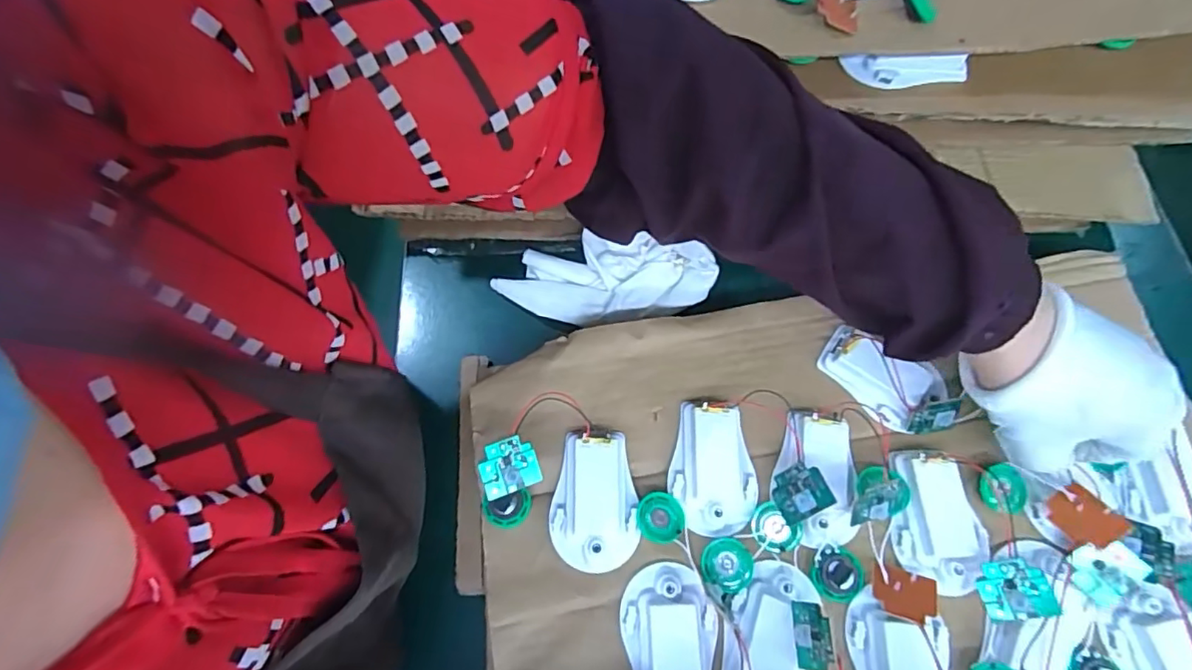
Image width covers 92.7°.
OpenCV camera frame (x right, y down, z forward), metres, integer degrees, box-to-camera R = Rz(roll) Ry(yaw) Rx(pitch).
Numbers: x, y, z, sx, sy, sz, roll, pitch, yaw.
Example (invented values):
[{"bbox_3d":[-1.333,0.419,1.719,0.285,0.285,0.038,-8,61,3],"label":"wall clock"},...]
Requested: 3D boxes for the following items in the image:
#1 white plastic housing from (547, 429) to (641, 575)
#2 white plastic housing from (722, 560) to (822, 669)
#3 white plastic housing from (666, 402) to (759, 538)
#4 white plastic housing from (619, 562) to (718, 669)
[{"bbox_3d":[-0.001,0.097,0.336,0.050,0.018,0.078,-1,69,2],"label":"white plastic housing"},{"bbox_3d":[0.092,0.162,0.305,0.042,0.021,0.078,22,71,10],"label":"white plastic housing"},{"bbox_3d":[0.072,0.080,0.342,0.051,0.015,0.075,9,70,6],"label":"white plastic housing"},{"bbox_3d":[0.040,0.167,0.308,0.050,0.018,0.078,-1,69,2],"label":"white plastic housing"}]

